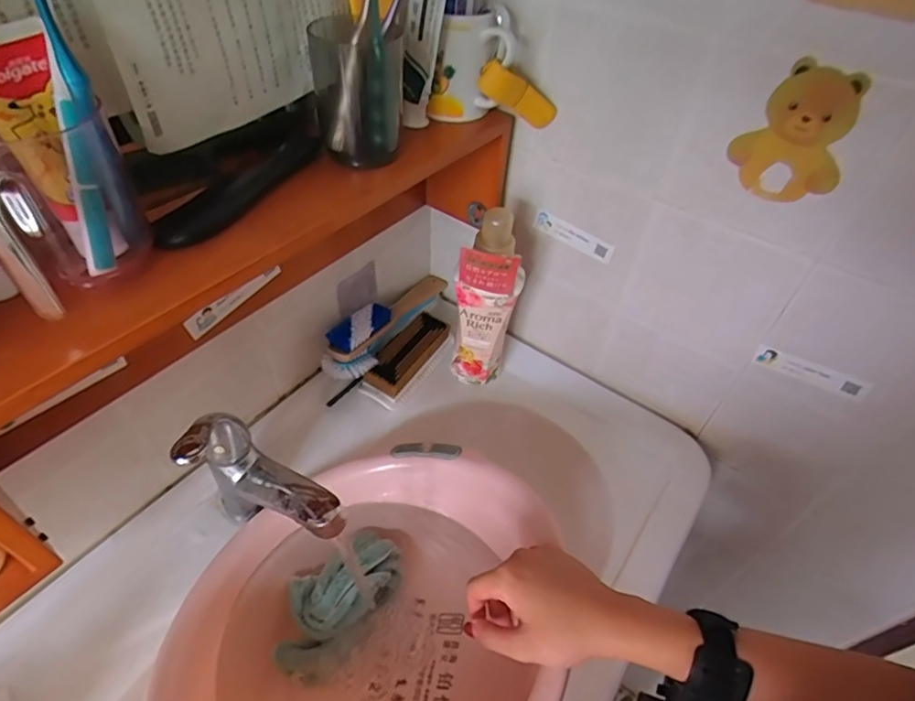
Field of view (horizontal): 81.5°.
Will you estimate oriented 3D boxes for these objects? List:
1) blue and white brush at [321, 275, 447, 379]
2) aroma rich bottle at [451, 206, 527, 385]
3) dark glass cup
[{"bbox_3d":[-0.089,-0.043,0.747,0.048,0.080,0.245,22,38,20],"label":"blue and white brush"},{"bbox_3d":[0.037,-0.052,0.658,0.071,0.245,0.052,19,48,13],"label":"aroma rich bottle"},{"bbox_3d":[-0.084,-0.221,0.455,0.072,0.103,0.066,-1,47,-5],"label":"dark glass cup"}]

